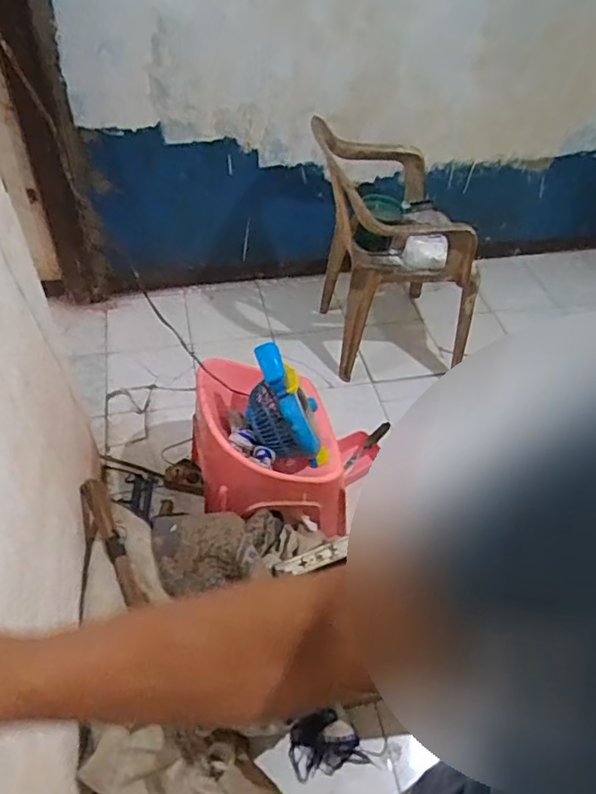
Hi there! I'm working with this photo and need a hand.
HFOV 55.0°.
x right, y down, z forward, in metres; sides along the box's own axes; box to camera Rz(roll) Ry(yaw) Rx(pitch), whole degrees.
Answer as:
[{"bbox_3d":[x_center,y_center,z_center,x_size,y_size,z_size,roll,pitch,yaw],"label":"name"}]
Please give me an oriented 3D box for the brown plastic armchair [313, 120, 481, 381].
[{"bbox_3d":[0.309,-0.491,1.840,0.444,0.677,0.572,-8,44,-2],"label":"brown plastic armchair"}]

